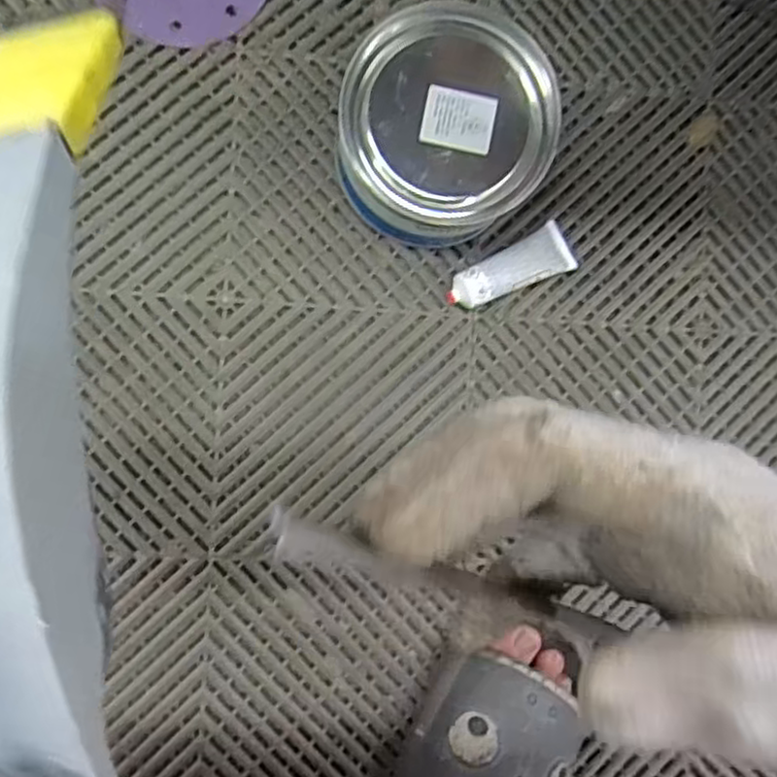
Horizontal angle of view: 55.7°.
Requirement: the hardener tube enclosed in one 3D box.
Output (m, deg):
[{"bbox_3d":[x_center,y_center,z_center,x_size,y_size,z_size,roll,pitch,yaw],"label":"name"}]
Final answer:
[{"bbox_3d":[0.100,-0.093,0.592,0.109,0.031,0.040,-30,93,-8],"label":"hardener tube"}]

